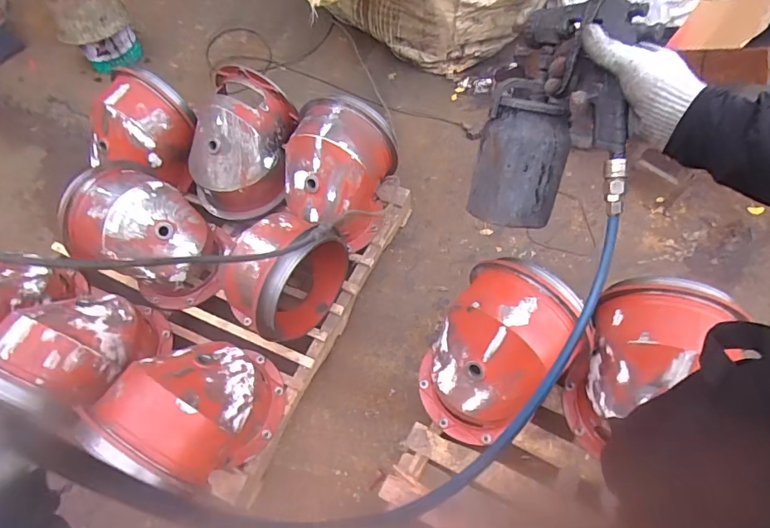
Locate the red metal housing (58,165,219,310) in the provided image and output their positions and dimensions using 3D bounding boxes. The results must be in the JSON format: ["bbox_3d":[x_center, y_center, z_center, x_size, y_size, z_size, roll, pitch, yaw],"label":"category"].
[{"bbox_3d":[-0.730,-0.085,1.443,0.359,0.337,0.298,24,65,17],"label":"red metal housing"}]

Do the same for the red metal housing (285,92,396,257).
[{"bbox_3d":[-0.149,-0.273,1.472,0.304,0.357,0.335,20,63,15],"label":"red metal housing"}]

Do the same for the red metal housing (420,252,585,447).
[{"bbox_3d":[0.270,0.230,1.173,0.275,0.371,0.361,38,69,22],"label":"red metal housing"}]

